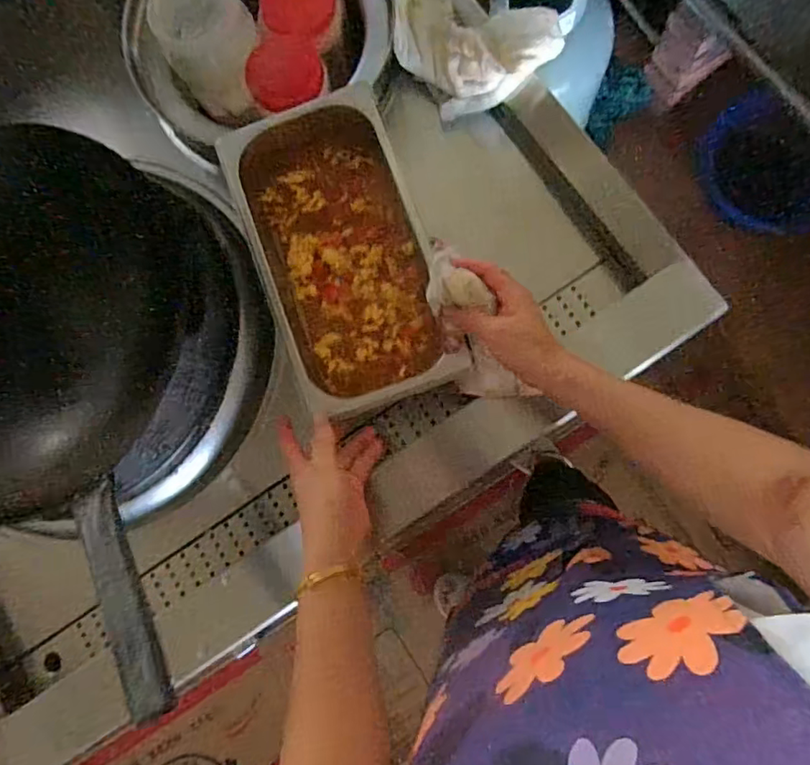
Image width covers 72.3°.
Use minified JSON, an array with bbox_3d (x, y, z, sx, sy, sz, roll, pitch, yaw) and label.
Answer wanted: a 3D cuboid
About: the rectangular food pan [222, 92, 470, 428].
[{"bbox_3d":[-0.068,-0.140,0.596,0.174,0.066,0.330,-22,81,2],"label":"rectangular food pan"}]

